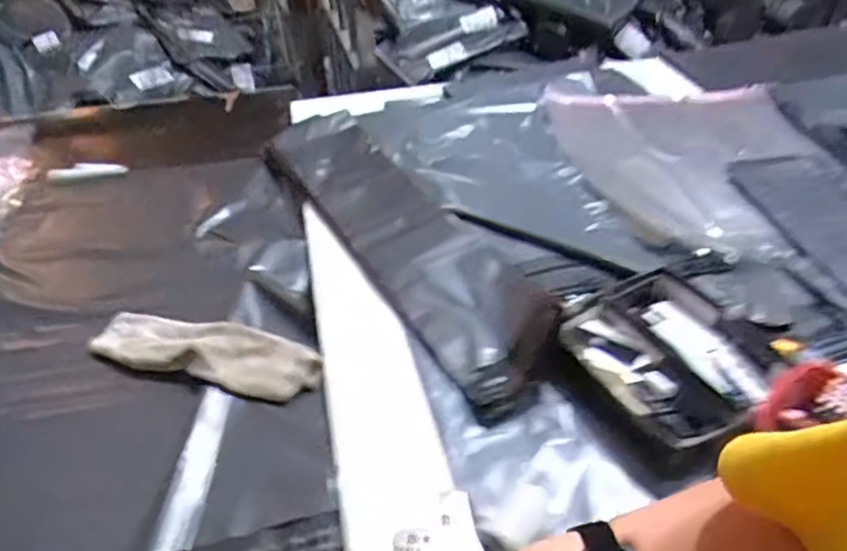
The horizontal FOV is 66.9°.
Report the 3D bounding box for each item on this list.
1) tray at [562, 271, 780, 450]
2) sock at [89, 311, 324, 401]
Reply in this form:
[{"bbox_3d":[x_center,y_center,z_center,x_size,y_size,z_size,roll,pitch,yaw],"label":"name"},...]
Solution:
[{"bbox_3d":[0.301,0.099,0.794,0.223,0.040,0.219,-26,48,-25],"label":"tray"},{"bbox_3d":[-0.305,0.099,0.899,0.330,0.041,0.108,12,44,15],"label":"sock"}]

